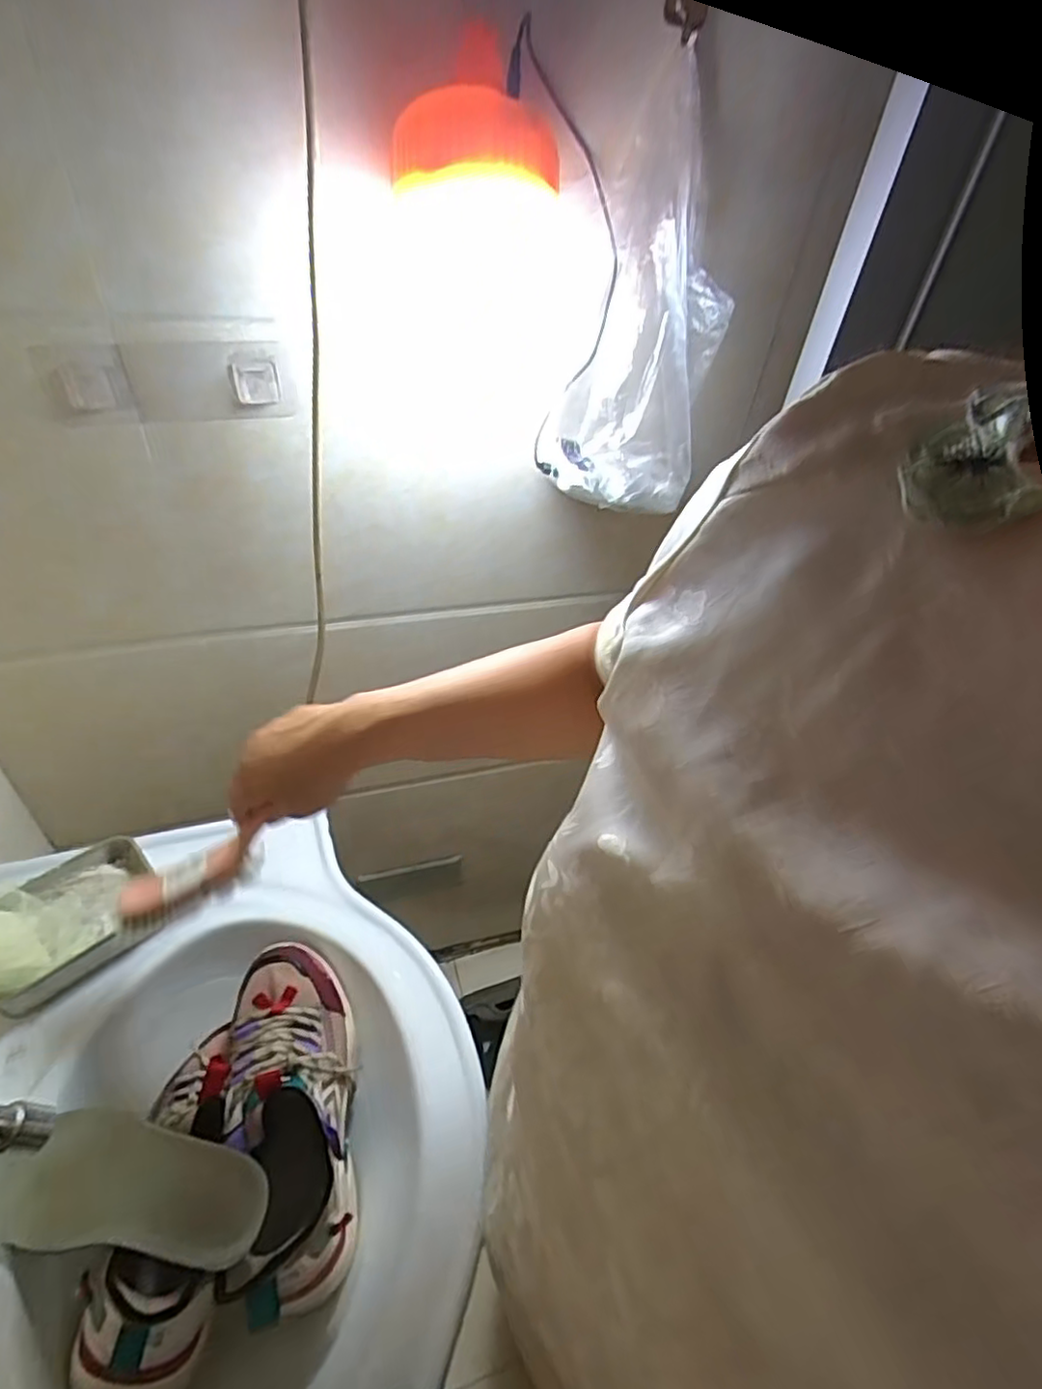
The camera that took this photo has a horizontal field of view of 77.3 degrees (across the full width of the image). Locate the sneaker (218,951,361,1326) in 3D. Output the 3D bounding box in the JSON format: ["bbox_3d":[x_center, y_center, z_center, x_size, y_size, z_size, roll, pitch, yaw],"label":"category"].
[{"bbox_3d":[-0.173,0.305,0.496,0.091,0.105,0.249,-7,44,-16],"label":"sneaker"}]

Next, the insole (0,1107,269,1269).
[{"bbox_3d":[-0.266,0.324,0.434,0.209,0.025,0.073,-2,41,10],"label":"insole"}]

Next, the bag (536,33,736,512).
[{"bbox_3d":[0.105,-0.315,0.553,0.141,0.287,0.114,6,42,-1],"label":"bag"}]

